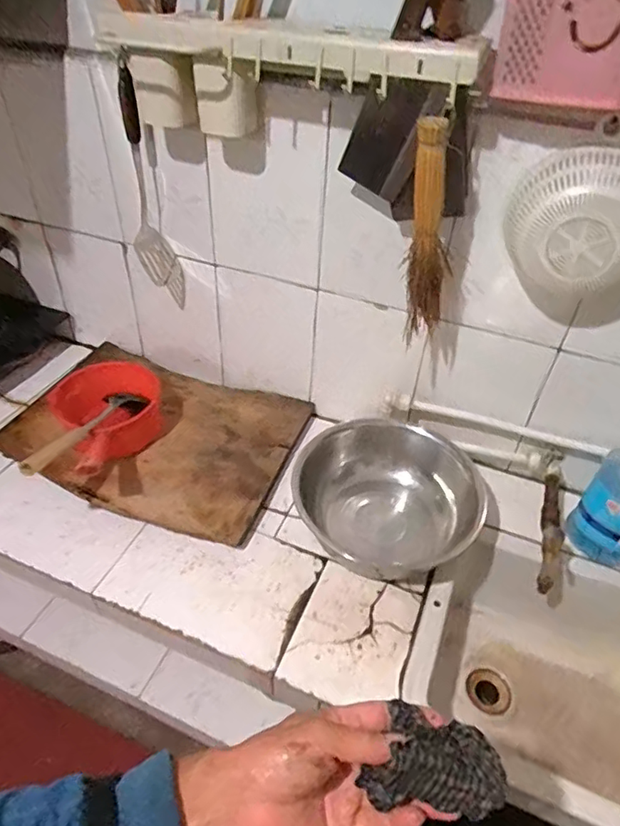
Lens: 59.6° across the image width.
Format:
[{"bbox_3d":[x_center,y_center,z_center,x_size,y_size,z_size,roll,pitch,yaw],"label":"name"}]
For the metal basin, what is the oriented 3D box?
[{"bbox_3d":[0.124,0.140,0.906,0.277,0.130,0.231,-1,42,-4],"label":"metal basin"}]

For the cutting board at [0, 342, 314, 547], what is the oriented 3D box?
[{"bbox_3d":[-0.300,0.025,1.062,0.535,0.068,0.389,17,45,11],"label":"cutting board"}]

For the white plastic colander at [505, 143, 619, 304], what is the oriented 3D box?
[{"bbox_3d":[0.352,-0.231,0.698,0.184,0.198,0.084,15,43,13],"label":"white plastic colander"}]

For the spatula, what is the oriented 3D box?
[{"bbox_3d":[-0.287,-0.398,0.937,0.065,0.378,0.062,-7,43,-10],"label":"spatula"}]

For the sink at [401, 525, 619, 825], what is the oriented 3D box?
[{"bbox_3d":[0.422,0.439,0.827,0.525,0.197,0.374,17,44,16],"label":"sink"}]

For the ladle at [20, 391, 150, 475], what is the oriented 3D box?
[{"bbox_3d":[-0.368,0.026,0.903,0.062,0.028,0.305,10,24,9],"label":"ladle"}]

